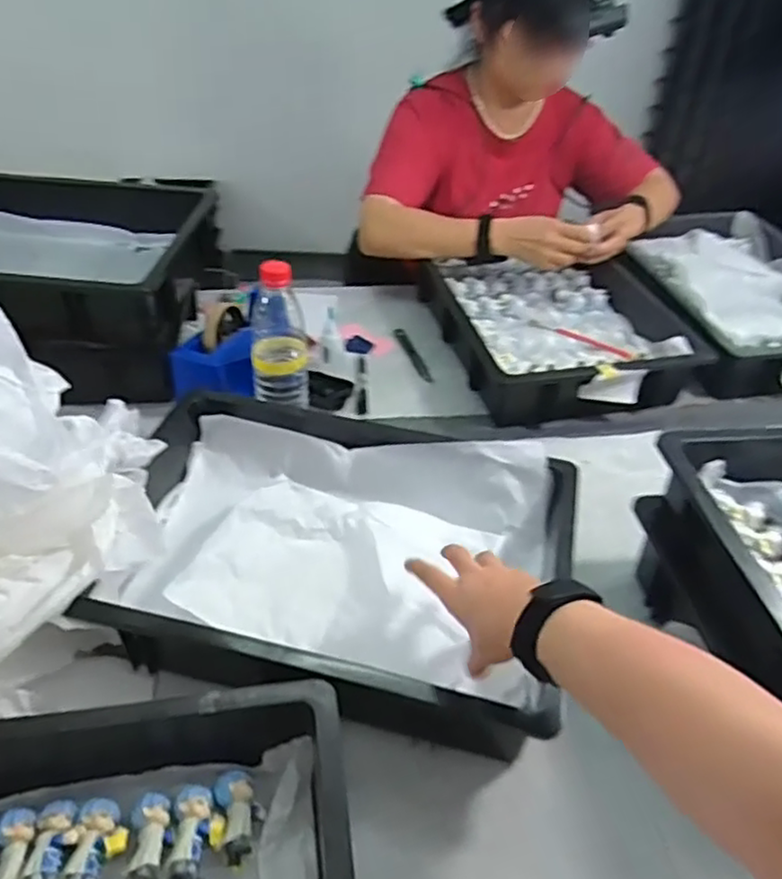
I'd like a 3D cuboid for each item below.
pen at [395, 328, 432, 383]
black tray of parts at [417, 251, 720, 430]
[{"bbox_3d":[0.034,-0.127,1.023,0.017,0.010,0.142,-12,42,-16],"label":"pen"},{"bbox_3d":[0.237,-0.175,1.034,0.317,0.087,0.388,-7,41,-11],"label":"black tray of parts"}]

